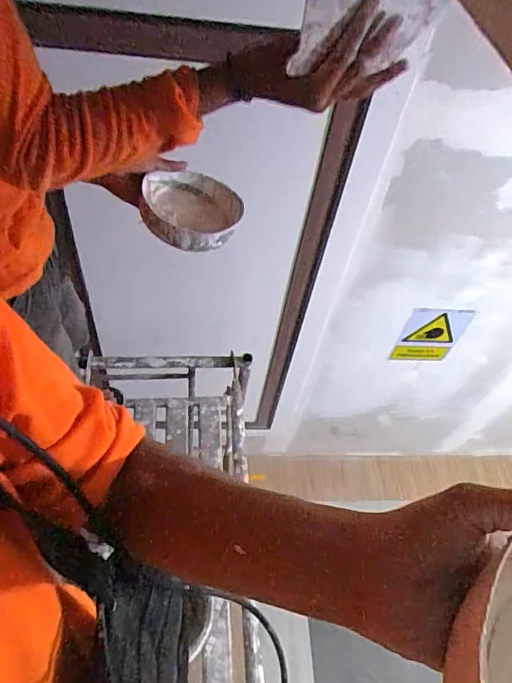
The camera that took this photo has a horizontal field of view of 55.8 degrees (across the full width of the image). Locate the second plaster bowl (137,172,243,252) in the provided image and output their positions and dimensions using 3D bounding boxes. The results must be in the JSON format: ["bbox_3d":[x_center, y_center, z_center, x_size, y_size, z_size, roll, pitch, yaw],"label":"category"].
[{"bbox_3d":[-0.102,-0.221,0.812,0.166,0.063,0.180,-3,52,-8],"label":"second plaster bowl"}]

